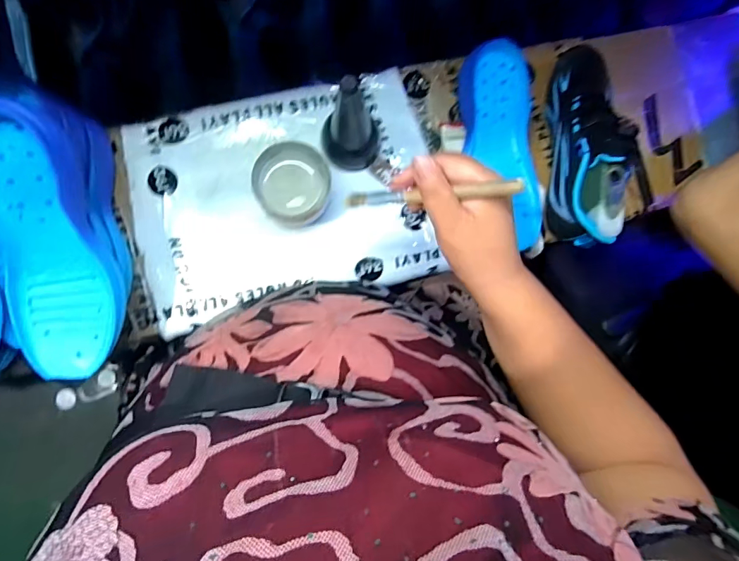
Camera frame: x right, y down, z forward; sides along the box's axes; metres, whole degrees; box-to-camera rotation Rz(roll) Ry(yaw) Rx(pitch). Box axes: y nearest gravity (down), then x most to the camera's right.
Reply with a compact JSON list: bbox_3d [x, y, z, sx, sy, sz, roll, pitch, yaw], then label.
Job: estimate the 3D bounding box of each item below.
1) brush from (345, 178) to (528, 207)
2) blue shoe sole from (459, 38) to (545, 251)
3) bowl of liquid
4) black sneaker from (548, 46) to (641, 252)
[{"bbox_3d":[0.044,-0.068,0.335,0.150,0.009,0.011,2,85,36],"label":"brush"},{"bbox_3d":[0.156,-0.166,0.515,0.086,0.045,0.220,-11,88,-8],"label":"blue shoe sole"},{"bbox_3d":[-0.084,-0.103,0.472,0.077,0.055,0.077,0,87,-7],"label":"bowl of liquid"},{"bbox_3d":[0.251,-0.159,0.493,0.084,0.114,0.236,11,85,-6],"label":"black sneaker"}]

